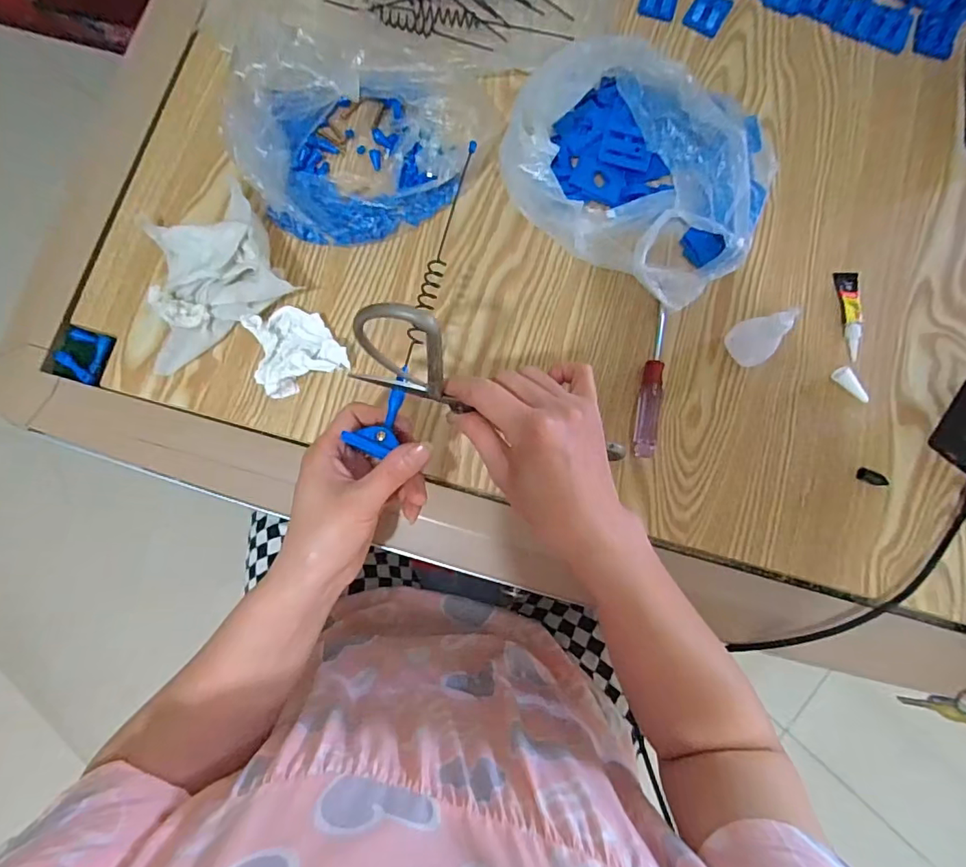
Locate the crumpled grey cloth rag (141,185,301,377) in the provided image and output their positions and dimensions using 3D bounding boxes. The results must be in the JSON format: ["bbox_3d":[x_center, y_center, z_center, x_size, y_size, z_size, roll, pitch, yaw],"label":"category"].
[{"bbox_3d":[-0.225,-0.126,0.421,0.120,0.027,0.107,-31,83,-7],"label":"crumpled grey cloth rag"}]

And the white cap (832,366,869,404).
[{"bbox_3d":[0.311,-0.040,0.442,0.013,0.014,0.037,-39,84,-8],"label":"white cap"}]

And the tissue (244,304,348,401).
[{"bbox_3d":[-0.147,-0.069,0.415,0.064,0.024,0.065,-21,82,-6],"label":"tissue"}]

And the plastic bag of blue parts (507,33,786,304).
[{"bbox_3d":[0.136,-0.222,0.425,0.210,0.079,0.181,27,81,2],"label":"plastic bag of blue parts"}]

